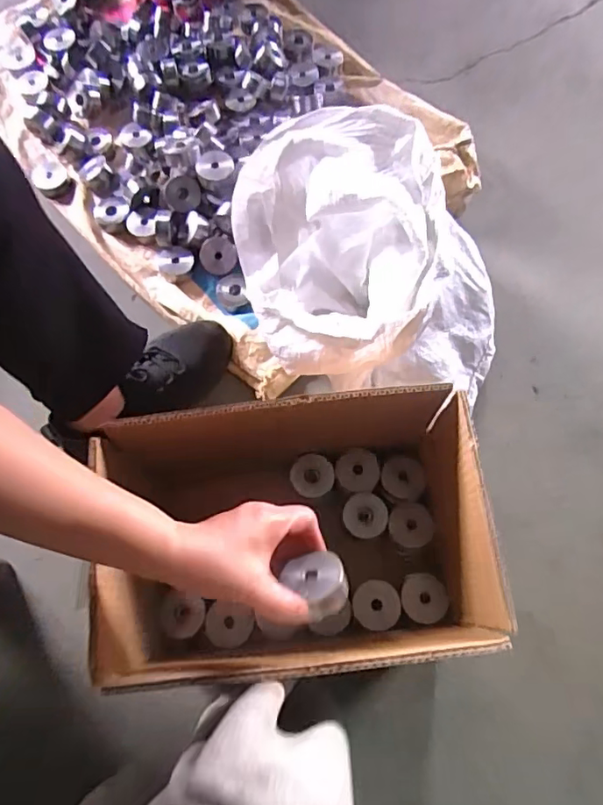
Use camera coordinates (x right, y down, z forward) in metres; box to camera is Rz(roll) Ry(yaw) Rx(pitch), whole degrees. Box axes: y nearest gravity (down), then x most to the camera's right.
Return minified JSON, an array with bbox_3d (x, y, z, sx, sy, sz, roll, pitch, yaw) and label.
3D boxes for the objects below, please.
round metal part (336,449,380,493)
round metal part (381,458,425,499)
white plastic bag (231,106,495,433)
[{"bbox_3d":[0.061,0.073,0.591,0.046,0.012,0.045,0,72,1],"label":"round metal part"},{"bbox_3d":[0.108,0.081,0.585,0.044,0.022,0.038,22,73,8],"label":"round metal part"},{"bbox_3d":[0.076,-0.134,0.597,0.318,0.267,0.245,10,71,4],"label":"white plastic bag"}]

